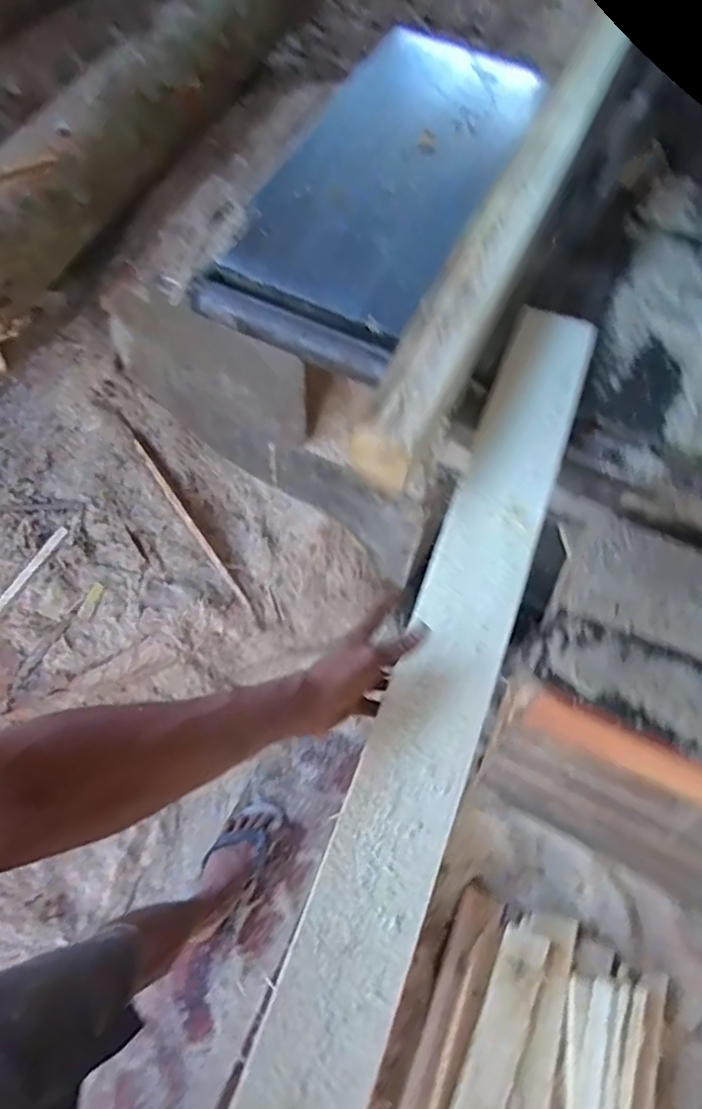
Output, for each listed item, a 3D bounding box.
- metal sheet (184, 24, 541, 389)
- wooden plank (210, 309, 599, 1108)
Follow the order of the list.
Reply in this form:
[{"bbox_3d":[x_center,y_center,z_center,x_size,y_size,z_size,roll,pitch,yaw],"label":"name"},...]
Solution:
[{"bbox_3d":[0.058,-0.558,0.912,0.291,0.057,0.682,23,66,9],"label":"metal sheet"},{"bbox_3d":[0.050,0.199,0.536,0.106,0.029,1.086,21,67,8],"label":"wooden plank"}]

